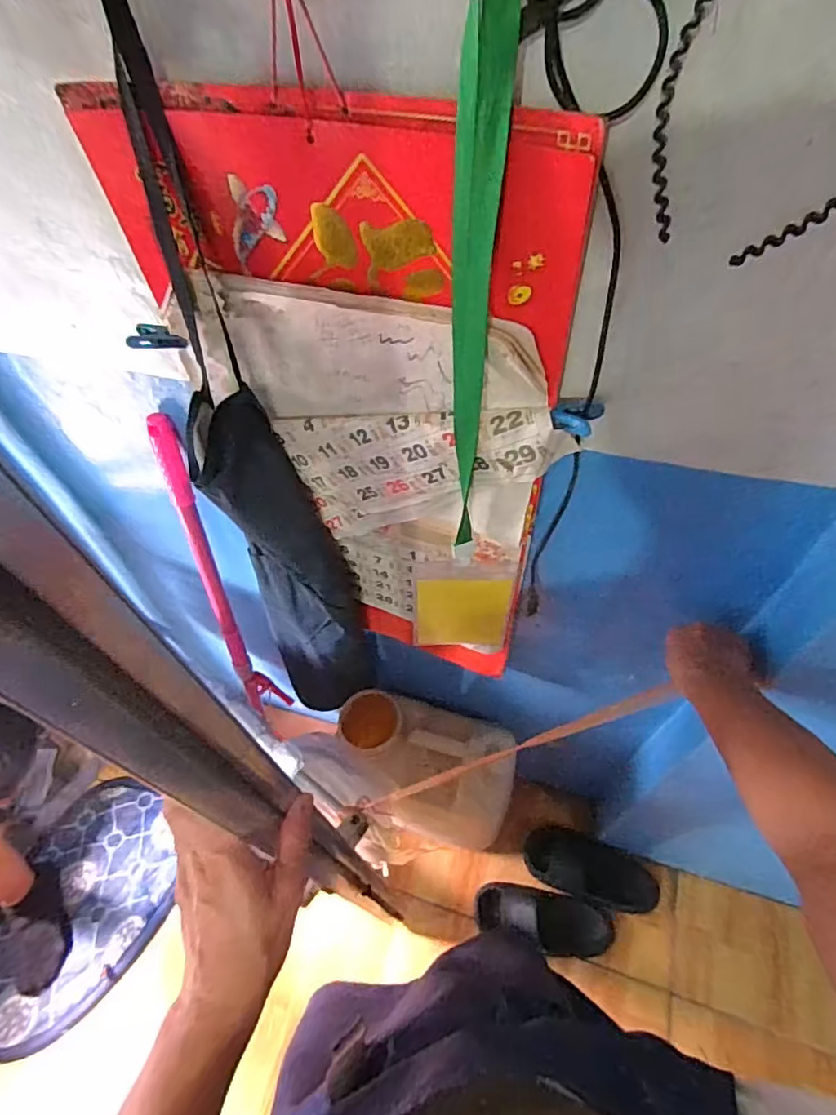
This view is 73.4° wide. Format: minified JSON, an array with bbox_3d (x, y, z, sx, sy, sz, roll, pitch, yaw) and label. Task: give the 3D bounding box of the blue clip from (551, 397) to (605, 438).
[{"bbox_3d":[0.121,-0.109,0.428,0.032,0.013,0.033,-2,54,3],"label":"blue clip"}]

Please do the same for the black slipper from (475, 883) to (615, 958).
[{"bbox_3d":[0.247,0.731,1.130,0.273,0.075,0.102,1,53,21],"label":"black slipper"}]

